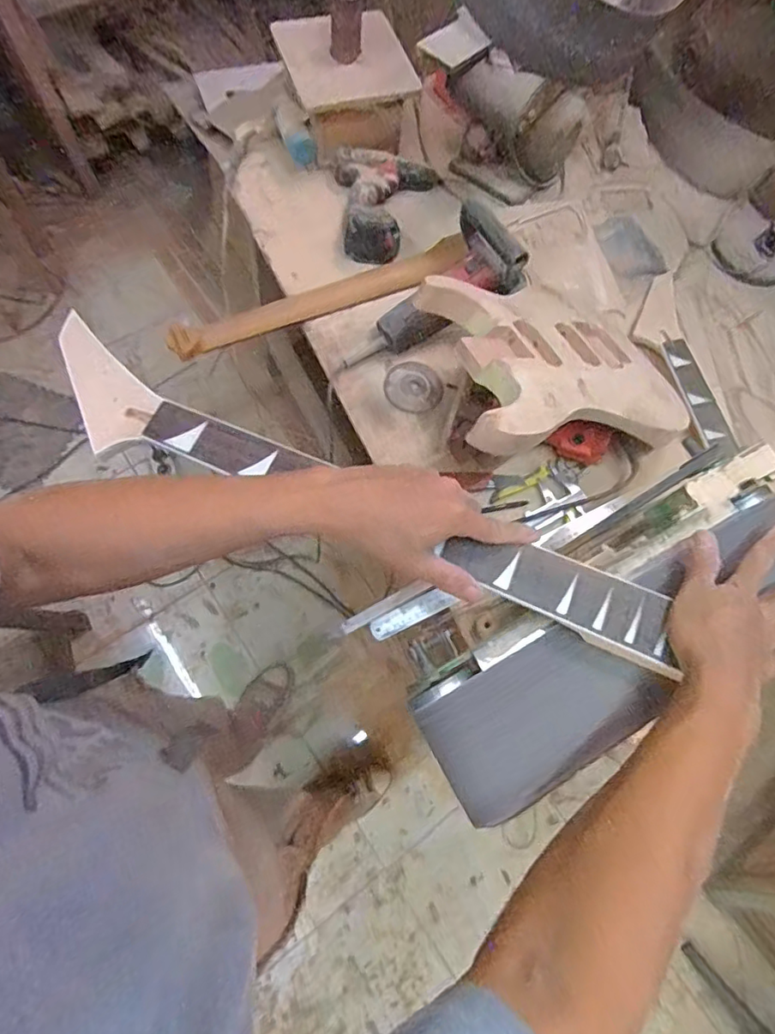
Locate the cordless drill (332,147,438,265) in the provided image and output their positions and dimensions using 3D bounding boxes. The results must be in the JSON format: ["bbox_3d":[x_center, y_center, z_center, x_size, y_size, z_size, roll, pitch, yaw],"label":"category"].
[{"bbox_3d":[-0.010,-0.525,0.916,0.181,0.060,0.204,6,71,-2],"label":"cordless drill"}]

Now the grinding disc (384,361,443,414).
[{"bbox_3d":[0.040,-0.202,0.849,0.087,0.014,0.091,3,65,-6],"label":"grinding disc"}]

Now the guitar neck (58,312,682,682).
[{"bbox_3d":[-0.039,-0.015,0.470,0.583,0.021,0.074,24,74,5],"label":"guitar neck"}]

